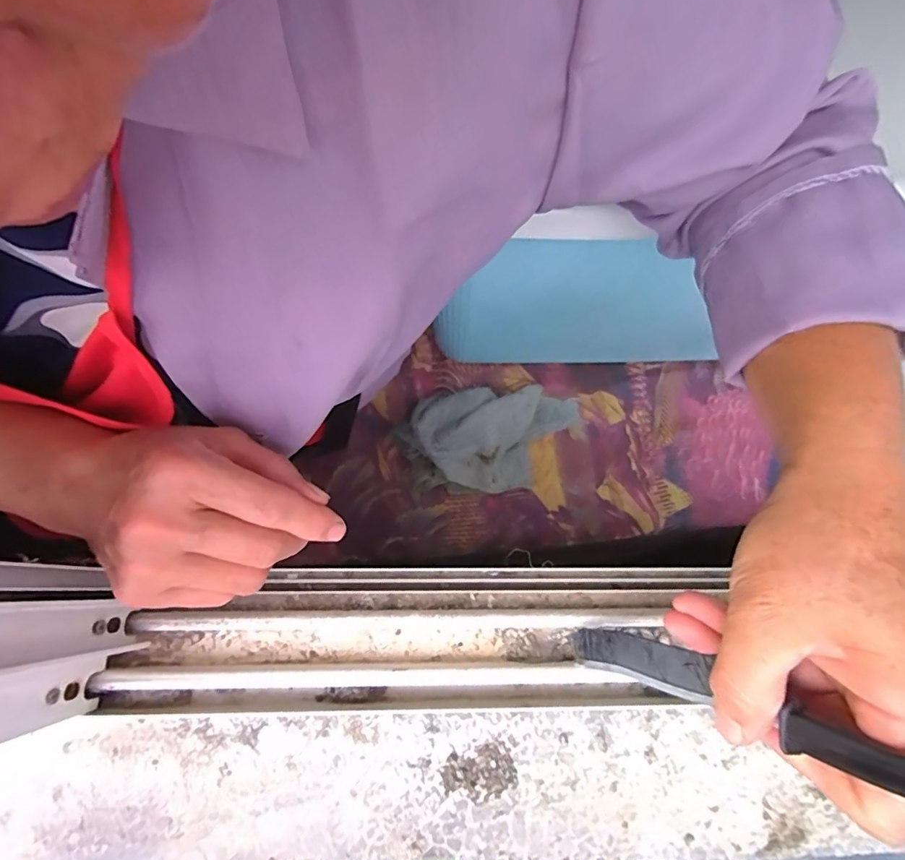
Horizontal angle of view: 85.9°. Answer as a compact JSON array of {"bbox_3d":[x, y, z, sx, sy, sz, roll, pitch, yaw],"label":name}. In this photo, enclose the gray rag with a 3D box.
[{"bbox_3d":[0.048,0.008,0.610,0.227,0.065,0.128,1,72,-2],"label":"gray rag"}]

